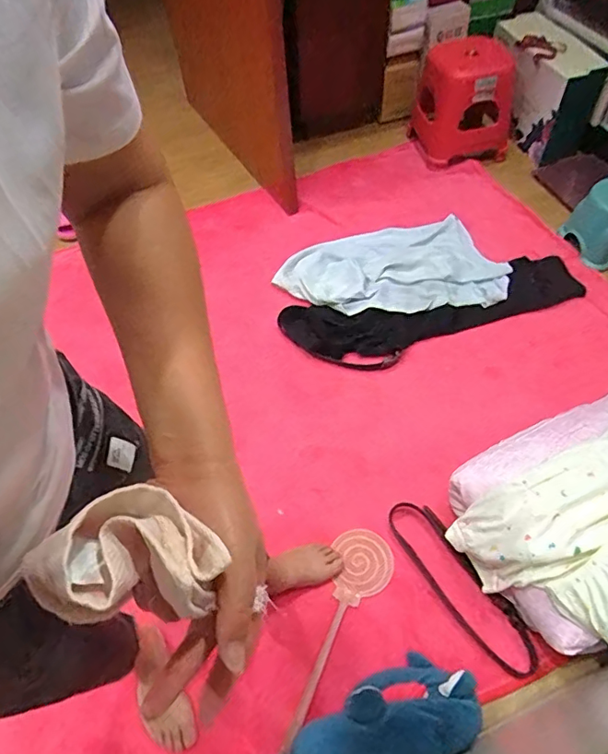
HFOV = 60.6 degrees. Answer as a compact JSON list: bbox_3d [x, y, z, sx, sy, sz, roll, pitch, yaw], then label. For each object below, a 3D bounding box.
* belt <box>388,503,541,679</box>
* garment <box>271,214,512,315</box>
[{"bbox_3d":[0.331,0.434,1.114,0.106,0.028,0.408,-29,58,-15],"label":"belt"},{"bbox_3d":[0.272,-0.361,1.666,0.713,0.049,0.409,-7,55,0],"label":"garment"}]

